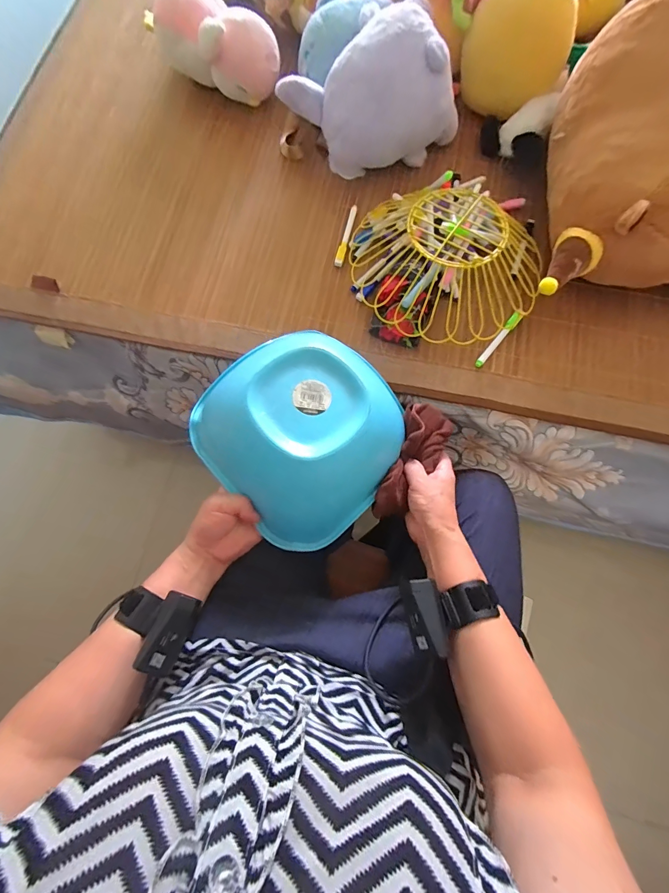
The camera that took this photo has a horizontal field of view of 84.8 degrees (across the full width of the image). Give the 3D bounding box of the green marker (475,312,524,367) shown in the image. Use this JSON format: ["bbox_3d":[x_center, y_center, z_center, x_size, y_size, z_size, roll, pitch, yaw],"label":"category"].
[{"bbox_3d":[0.240,-0.155,0.537,0.014,0.013,0.103,40,80,10],"label":"green marker"}]

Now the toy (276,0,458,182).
[{"bbox_3d":[0.054,-0.533,0.565,0.226,0.149,0.184,-37,78,-7],"label":"toy"}]

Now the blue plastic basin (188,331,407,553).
[{"bbox_3d":[-0.035,-0.021,0.438,0.231,0.088,0.230,-41,79,-8],"label":"blue plastic basin"}]

